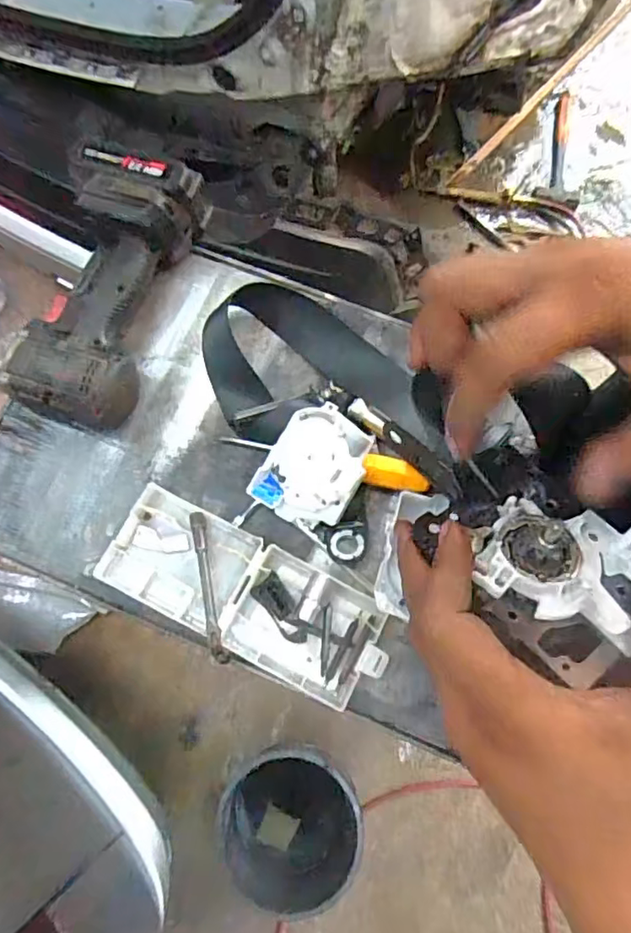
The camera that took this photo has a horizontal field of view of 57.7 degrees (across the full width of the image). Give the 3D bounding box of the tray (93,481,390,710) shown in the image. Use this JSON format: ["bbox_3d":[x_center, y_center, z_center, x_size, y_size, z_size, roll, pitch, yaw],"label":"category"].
[{"bbox_3d":[-0.056,0.101,0.460,0.230,0.022,0.087,26,78,8],"label":"tray"}]

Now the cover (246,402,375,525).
[{"bbox_3d":[0.001,-0.001,0.459,0.072,0.026,0.092,31,94,11],"label":"cover"}]

